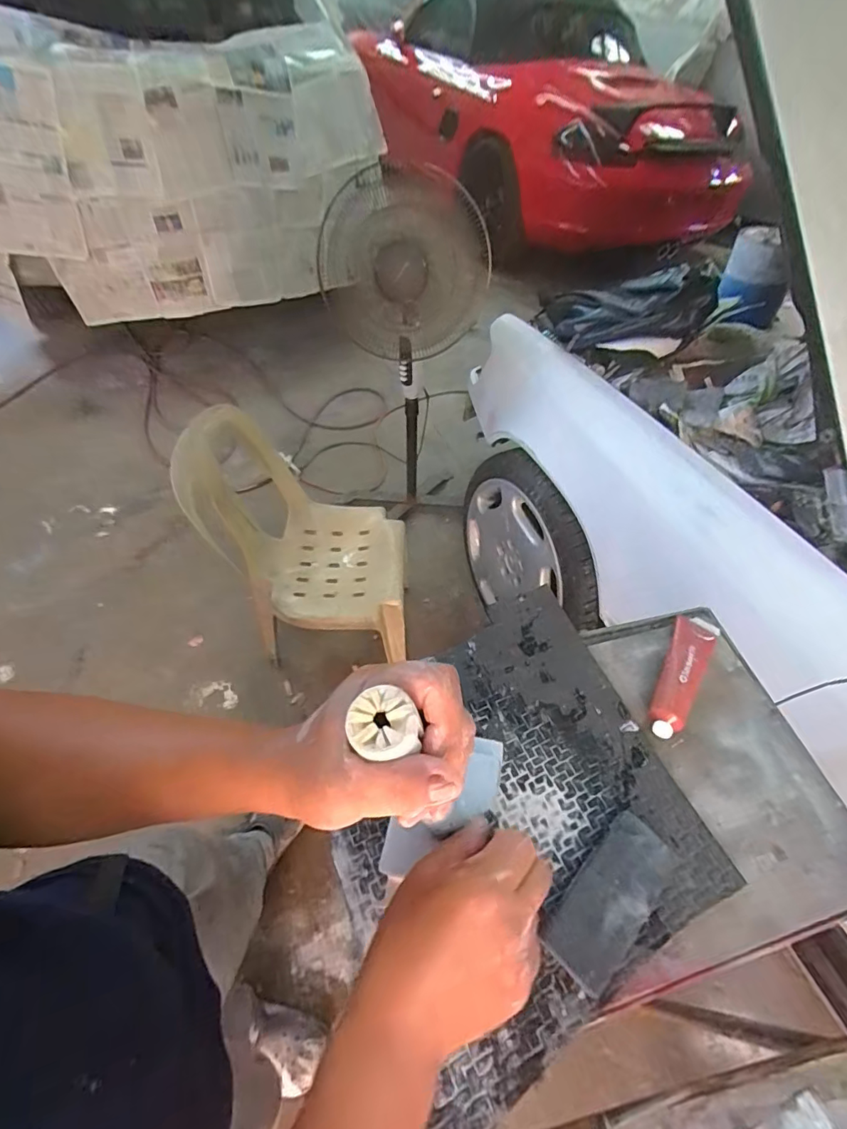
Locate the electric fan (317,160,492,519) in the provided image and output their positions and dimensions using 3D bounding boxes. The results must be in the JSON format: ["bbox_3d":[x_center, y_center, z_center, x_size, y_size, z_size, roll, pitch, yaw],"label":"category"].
[{"bbox_3d":[-0.083,-0.641,1.570,0.419,0.969,0.383,-4,53,-8],"label":"electric fan"}]

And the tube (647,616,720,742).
[{"bbox_3d":[0.302,0.120,0.572,0.048,0.026,0.174,31,56,17],"label":"tube"}]

